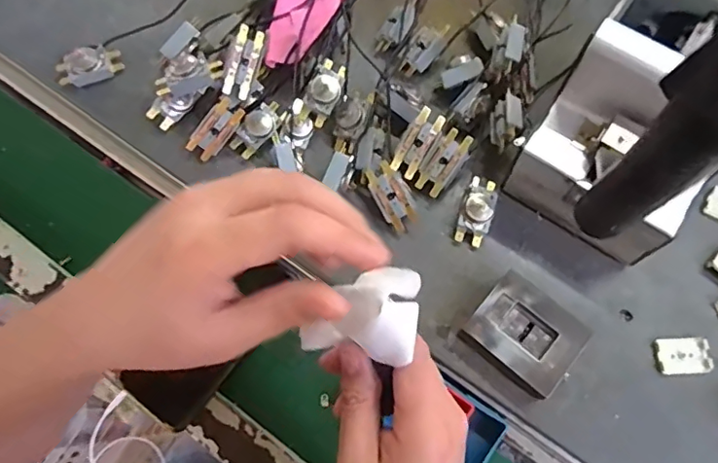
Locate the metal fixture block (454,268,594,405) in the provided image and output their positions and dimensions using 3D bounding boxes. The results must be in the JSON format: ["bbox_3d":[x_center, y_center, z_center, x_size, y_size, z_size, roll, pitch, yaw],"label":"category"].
[{"bbox_3d":[0.132,0.083,0.433,0.081,0.026,0.071,39,78,13],"label":"metal fixture block"}]

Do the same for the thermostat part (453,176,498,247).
[{"bbox_3d":[0.103,-0.019,0.470,0.028,0.024,0.058,16,74,7],"label":"thermostat part"}]

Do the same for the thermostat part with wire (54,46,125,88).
[{"bbox_3d":[-0.262,-0.160,0.527,0.059,0.027,0.026,-26,73,-6],"label":"thermostat part with wire"}]

